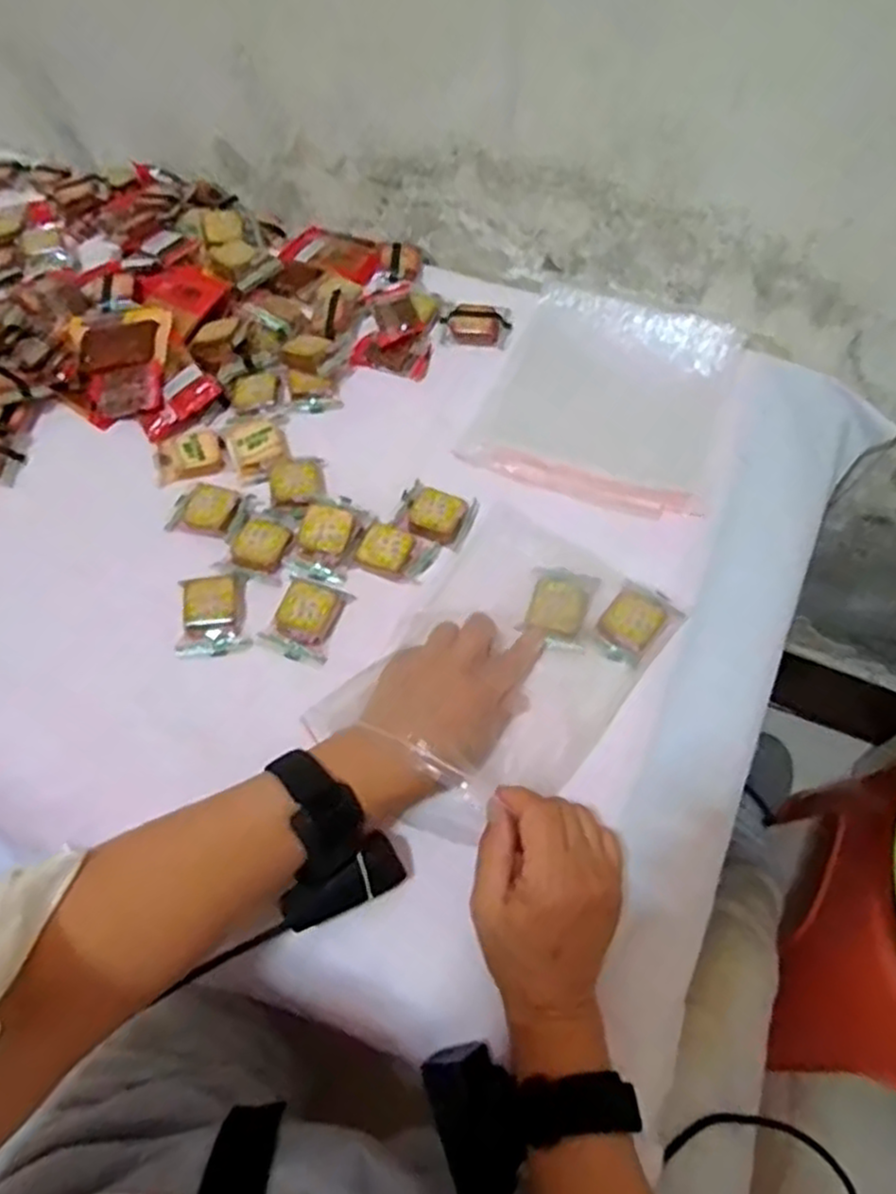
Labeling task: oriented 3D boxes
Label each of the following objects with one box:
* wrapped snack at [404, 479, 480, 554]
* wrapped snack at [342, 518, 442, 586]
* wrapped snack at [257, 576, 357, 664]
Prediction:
[{"bbox_3d":[-0.009,-0.064,0.585,0.056,0.013,0.047,17,64,11],"label":"wrapped snack"},{"bbox_3d":[-0.043,-0.035,0.568,0.063,0.015,0.040,17,64,11],"label":"wrapped snack"},{"bbox_3d":[-0.102,0.013,0.539,0.047,0.020,0.060,16,64,11],"label":"wrapped snack"}]

